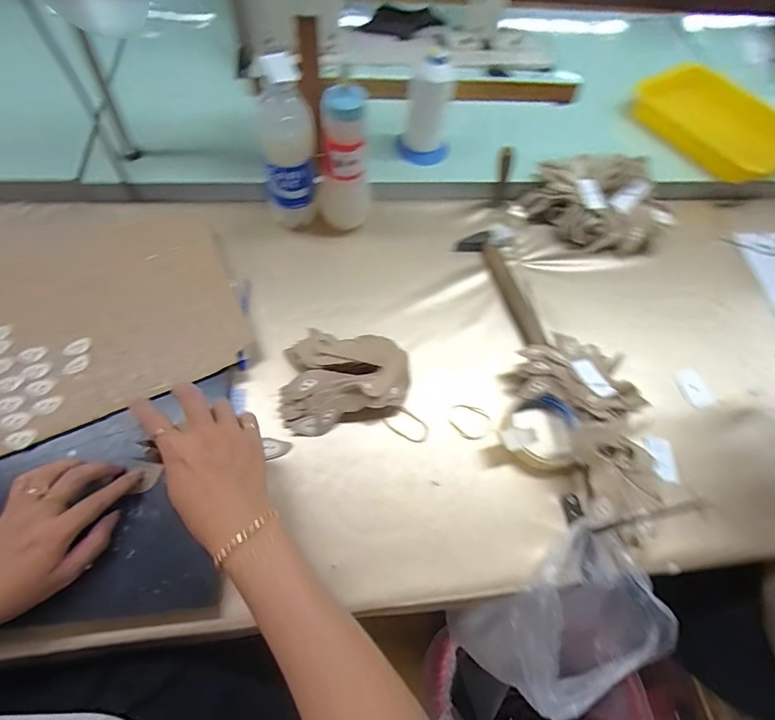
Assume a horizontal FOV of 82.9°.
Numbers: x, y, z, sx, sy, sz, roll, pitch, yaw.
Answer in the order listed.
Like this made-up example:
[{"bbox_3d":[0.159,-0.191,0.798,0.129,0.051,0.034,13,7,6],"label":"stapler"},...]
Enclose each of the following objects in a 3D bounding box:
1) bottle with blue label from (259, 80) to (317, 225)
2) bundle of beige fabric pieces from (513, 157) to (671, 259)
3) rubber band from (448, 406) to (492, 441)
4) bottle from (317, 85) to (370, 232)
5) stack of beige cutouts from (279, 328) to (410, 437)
[{"bbox_3d":[-0.123,-0.253,0.538,0.066,0.190,0.061,-5,64,-8],"label":"bottle with blue label"},{"bbox_3d":[0.313,-0.240,0.645,0.212,0.059,0.133,27,65,8],"label":"bundle of beige fabric pieces"},{"bbox_3d":[0.094,0.072,0.505,0.052,0.004,0.040,13,63,1],"label":"rubber band"},{"bbox_3d":[-0.057,-0.253,0.559,0.065,0.189,0.064,9,63,-1],"label":"bottle"},{"bbox_3d":[-0.047,0.025,0.494,0.137,0.034,0.119,7,63,-1],"label":"stack of beige cutouts"}]

